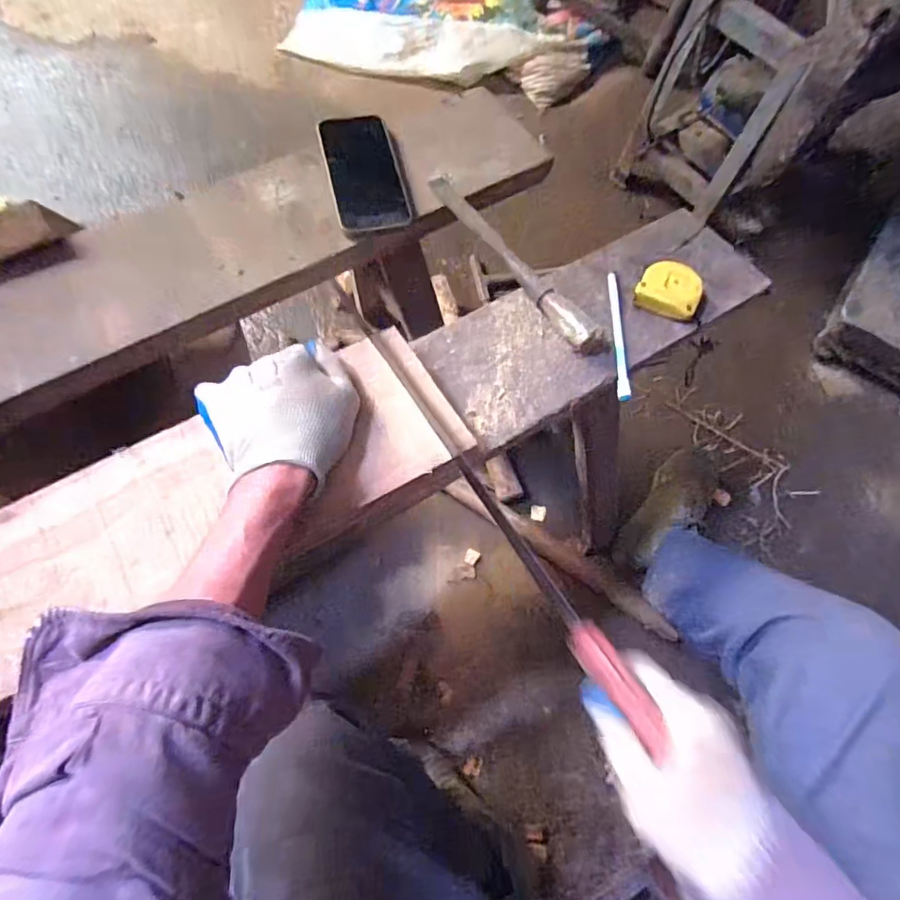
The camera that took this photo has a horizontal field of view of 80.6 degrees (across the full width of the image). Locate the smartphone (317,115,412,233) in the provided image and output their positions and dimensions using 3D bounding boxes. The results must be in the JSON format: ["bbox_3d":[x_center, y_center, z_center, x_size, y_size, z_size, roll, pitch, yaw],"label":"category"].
[{"bbox_3d":[-0.092,-0.297,0.567,0.075,0.013,0.159,-13,69,-7],"label":"smartphone"}]

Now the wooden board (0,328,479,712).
[{"bbox_3d":[-0.320,0.118,0.366,0.698,0.042,0.141,-29,71,-13],"label":"wooden board"}]

